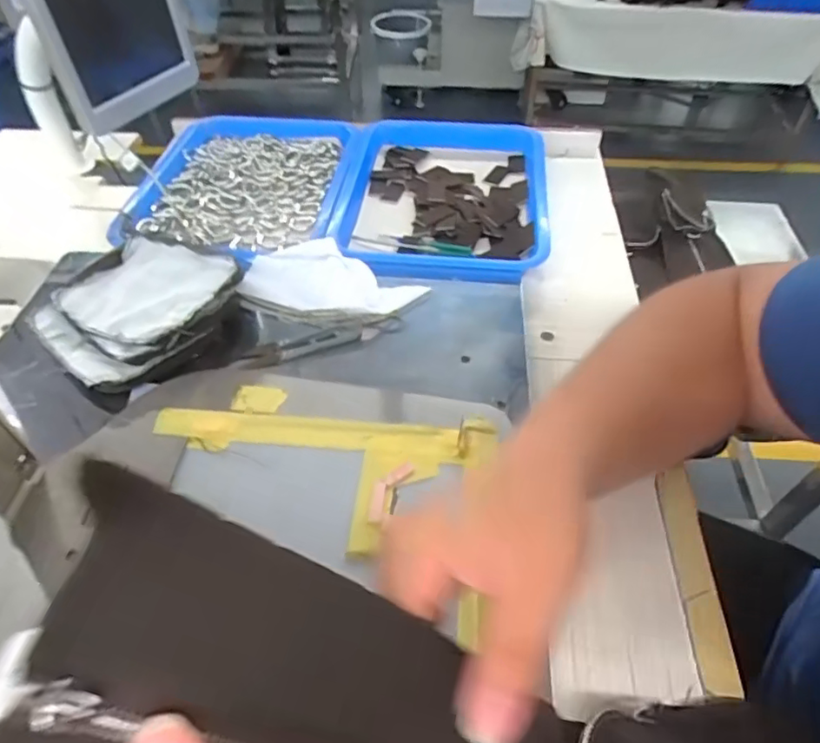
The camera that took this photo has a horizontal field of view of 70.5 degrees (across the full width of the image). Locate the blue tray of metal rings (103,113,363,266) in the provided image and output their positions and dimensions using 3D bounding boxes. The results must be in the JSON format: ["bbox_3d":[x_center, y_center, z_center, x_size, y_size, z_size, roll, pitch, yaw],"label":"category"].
[{"bbox_3d":[-0.195,-0.212,0.666,0.216,0.035,0.276,6,49,6],"label":"blue tray of metal rings"}]

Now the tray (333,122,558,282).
[{"bbox_3d":[0.036,-0.200,0.658,0.237,0.036,0.294,3,49,4],"label":"tray"}]

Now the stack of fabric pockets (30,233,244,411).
[{"bbox_3d":[-0.232,-0.052,0.498,0.151,0.039,0.151,26,54,21],"label":"stack of fabric pockets"}]

